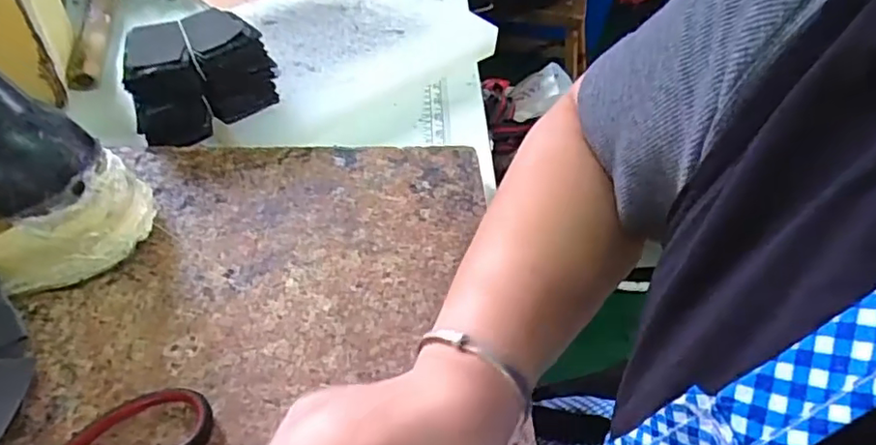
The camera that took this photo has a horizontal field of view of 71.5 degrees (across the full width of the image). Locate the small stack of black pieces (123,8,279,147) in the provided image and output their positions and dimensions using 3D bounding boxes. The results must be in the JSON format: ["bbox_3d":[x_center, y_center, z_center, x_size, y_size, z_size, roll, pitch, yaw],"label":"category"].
[{"bbox_3d":[-0.194,-0.121,0.490,0.107,0.069,0.069,-24,54,-26],"label":"small stack of black pieces"}]

